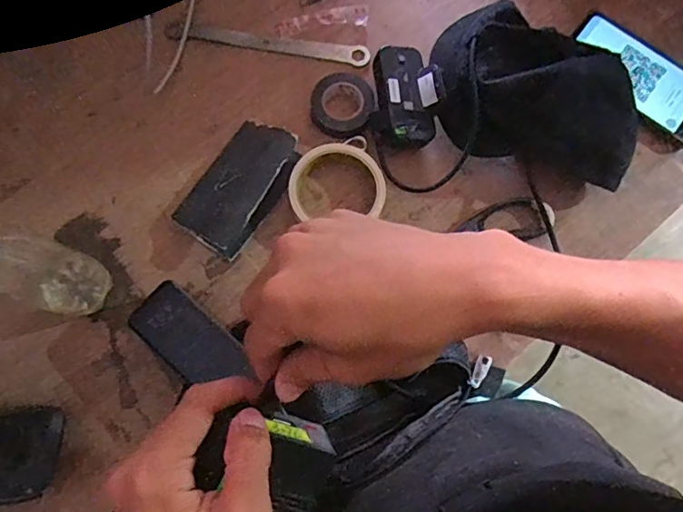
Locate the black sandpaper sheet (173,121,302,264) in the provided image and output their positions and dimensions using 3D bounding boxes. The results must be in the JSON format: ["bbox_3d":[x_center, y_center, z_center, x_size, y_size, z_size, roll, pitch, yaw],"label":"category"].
[{"bbox_3d":[-0.097,-0.069,0.511,0.081,0.034,0.131,34,79,6],"label":"black sandpaper sheet"}]

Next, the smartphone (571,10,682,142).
[{"bbox_3d":[0.324,-0.197,0.559,0.165,0.013,0.077,40,80,7],"label":"smartphone"}]

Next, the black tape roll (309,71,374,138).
[{"bbox_3d":[0.000,-0.157,0.539,0.066,0.023,0.070,0,78,-1],"label":"black tape roll"}]

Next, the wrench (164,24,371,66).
[{"bbox_3d":[-0.078,-0.230,0.556,0.216,0.010,0.020,7,78,0],"label":"wrench"}]

